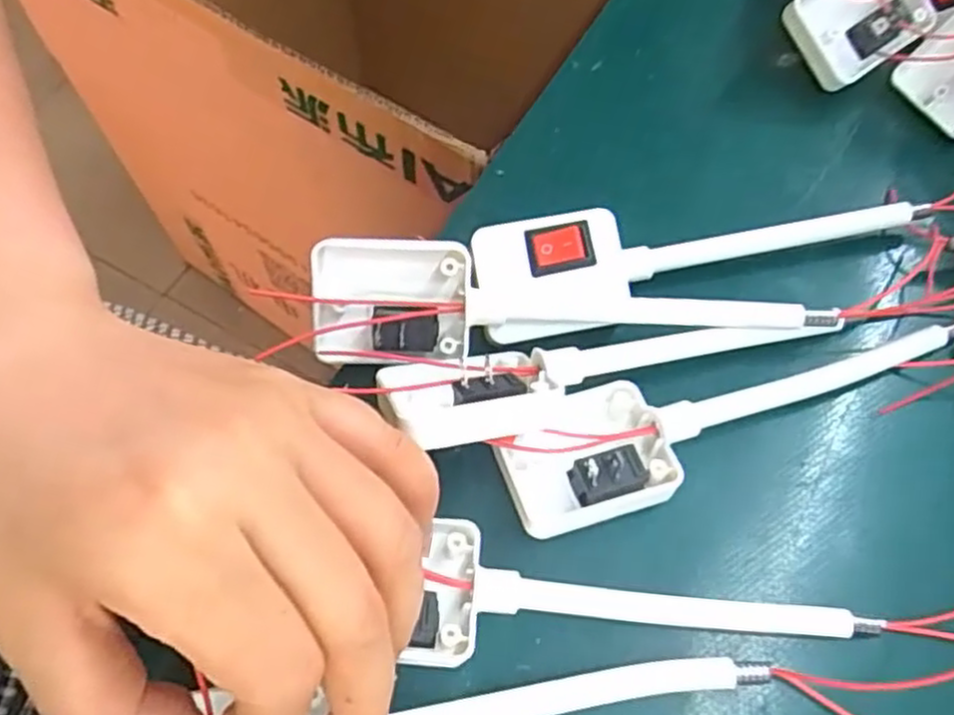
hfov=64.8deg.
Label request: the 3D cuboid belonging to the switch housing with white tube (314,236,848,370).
[{"bbox_3d":[0.029,-0.012,0.228,0.154,0.026,0.035,2,65,0],"label":"switch housing with white tube"}]

